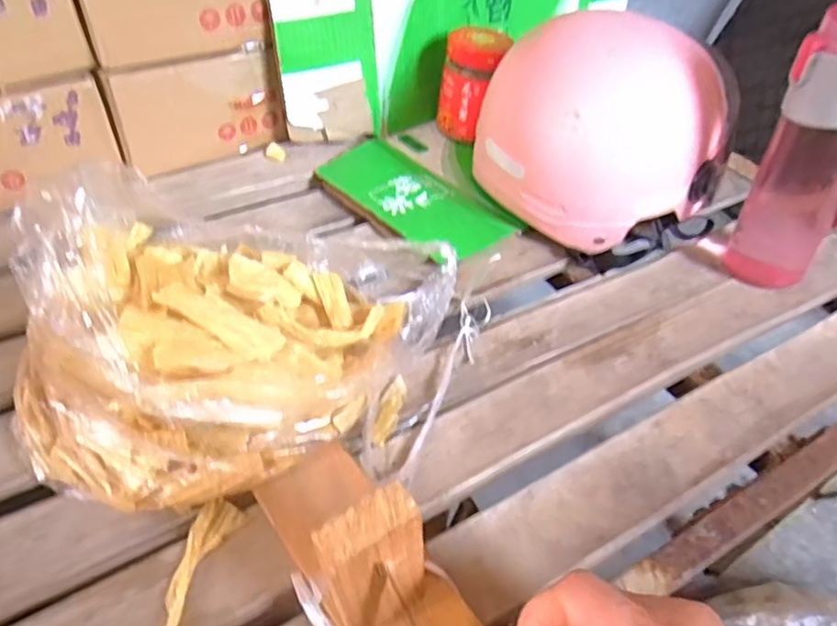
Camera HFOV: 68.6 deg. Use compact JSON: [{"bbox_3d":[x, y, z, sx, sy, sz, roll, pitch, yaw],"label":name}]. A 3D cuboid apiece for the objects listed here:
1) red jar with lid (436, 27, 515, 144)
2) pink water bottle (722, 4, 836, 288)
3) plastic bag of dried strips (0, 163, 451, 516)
[{"bbox_3d":[0.060,-0.244,0.660,0.060,0.100,0.063,4,44,-4],"label":"red jar with lid"},{"bbox_3d":[0.315,-0.120,0.490,0.059,0.223,0.079,-28,54,-31],"label":"pink water bottle"},{"bbox_3d":[-0.107,0.008,0.371,0.237,0.172,0.185,9,46,5],"label":"plastic bag of dried strips"}]

